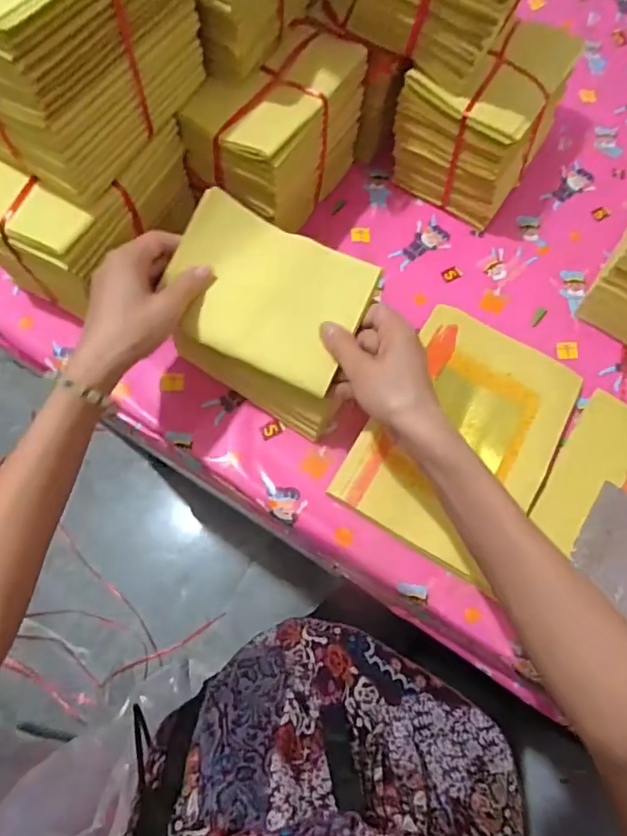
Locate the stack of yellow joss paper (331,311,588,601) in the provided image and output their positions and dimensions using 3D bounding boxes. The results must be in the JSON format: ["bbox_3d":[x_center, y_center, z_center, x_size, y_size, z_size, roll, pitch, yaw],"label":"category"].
[{"bbox_3d":[0.140,0.018,0.497,0.162,0.031,0.231,30,73,8],"label":"stack of yellow joss paper"}]

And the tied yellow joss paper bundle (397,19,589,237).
[{"bbox_3d":[0.184,-0.321,0.570,0.129,0.127,0.160,37,73,9],"label":"tied yellow joss paper bundle"}]

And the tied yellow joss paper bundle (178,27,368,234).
[{"bbox_3d":[-0.035,-0.277,0.533,0.097,0.142,0.169,31,73,8],"label":"tied yellow joss paper bundle"}]

